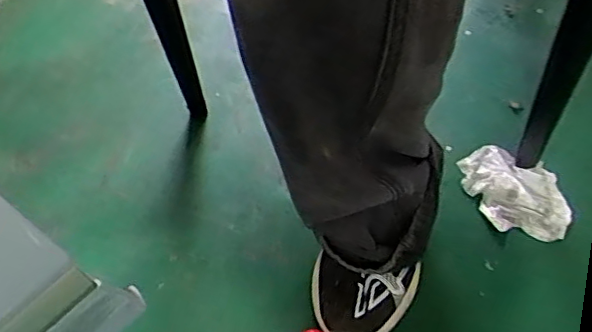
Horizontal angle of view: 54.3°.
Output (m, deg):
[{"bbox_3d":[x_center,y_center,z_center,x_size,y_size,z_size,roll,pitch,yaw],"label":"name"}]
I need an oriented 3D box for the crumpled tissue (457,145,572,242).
[{"bbox_3d":[0.266,0.033,0.707,0.136,0.034,0.096,23,61,19],"label":"crumpled tissue"}]

